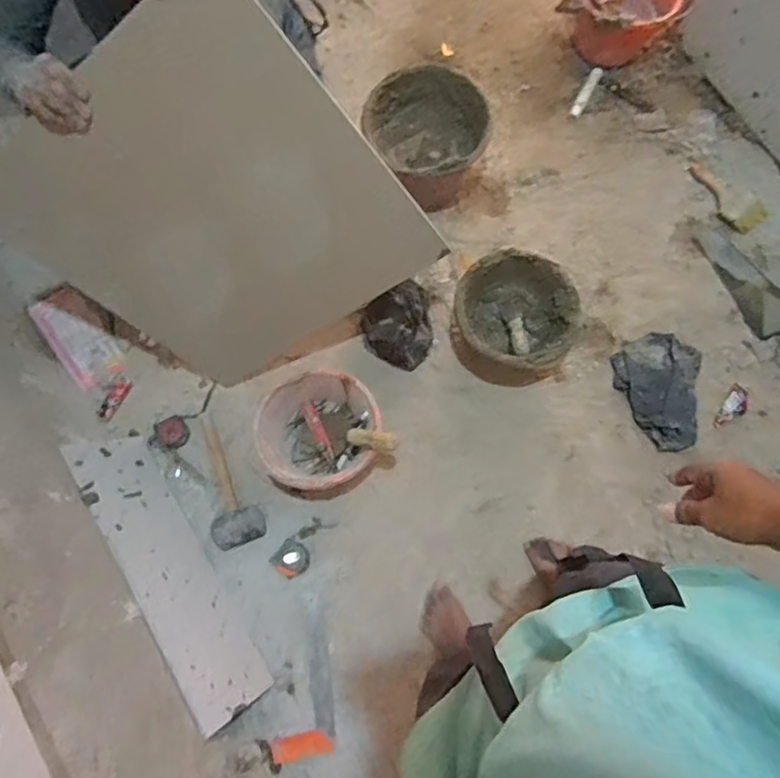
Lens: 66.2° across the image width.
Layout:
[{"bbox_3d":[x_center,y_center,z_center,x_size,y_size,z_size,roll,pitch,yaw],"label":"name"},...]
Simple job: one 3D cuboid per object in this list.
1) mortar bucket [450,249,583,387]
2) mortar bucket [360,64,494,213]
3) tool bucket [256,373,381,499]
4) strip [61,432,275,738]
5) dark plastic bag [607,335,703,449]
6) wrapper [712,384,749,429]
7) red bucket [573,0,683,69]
[{"bbox_3d":[0.267,-0.146,1.306,0.263,0.175,0.233,25,79,6],"label":"mortar bucket"},{"bbox_3d":[0.085,-0.582,1.399,0.249,0.219,0.268,0,77,1],"label":"mortar bucket"},{"bbox_3d":[-0.142,0.097,1.253,0.241,0.149,0.244,0,77,1],"label":"tool bucket"},{"bbox_3d":[-0.435,0.356,1.182,0.016,0.208,0.591,-36,78,20],"label":"strip"},{"bbox_3d":[0.615,-0.003,1.318,0.186,0.041,0.247,-29,79,-6],"label":"dark plastic bag"},{"bbox_3d":[0.766,0.046,1.337,0.052,0.008,0.113,33,80,8],"label":"wrapper"},{"bbox_3d":[0.562,-0.928,1.488,0.249,0.167,0.217,29,79,7],"label":"red bucket"}]

